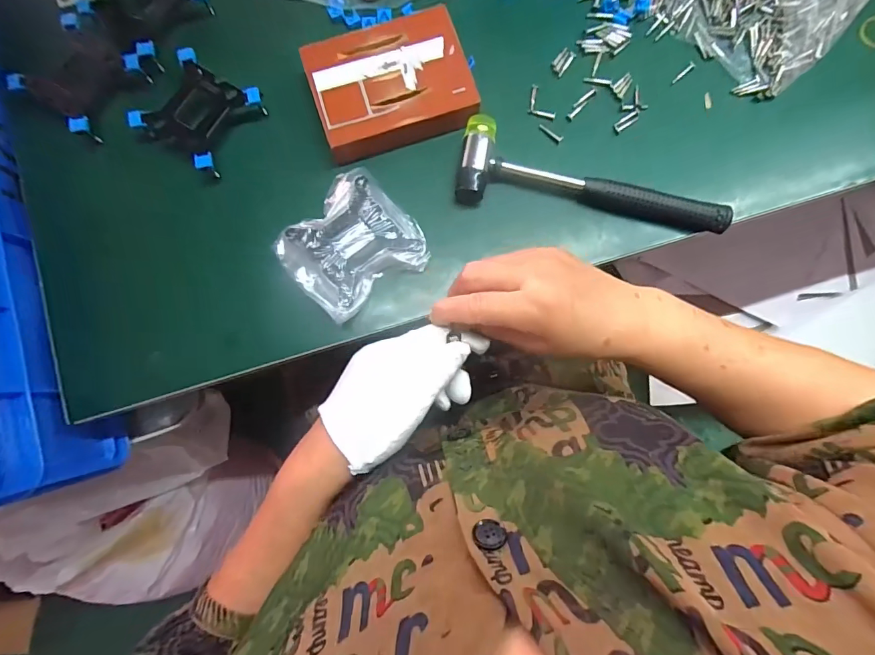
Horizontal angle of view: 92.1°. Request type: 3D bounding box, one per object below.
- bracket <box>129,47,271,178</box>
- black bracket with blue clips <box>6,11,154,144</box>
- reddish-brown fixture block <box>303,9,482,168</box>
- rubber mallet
[{"bbox_3d":[-0.215,-0.194,0.382,0.084,0.023,0.085,32,85,3],"label":"bracket"},{"bbox_3d":[-0.327,-0.230,0.387,0.081,0.022,0.086,34,85,4],"label":"black bracket with blue clips"},{"bbox_3d":[-0.041,-0.217,0.381,0.135,0.028,0.113,-19,84,-2],"label":"reddish-brown fixture block"},{"bbox_3d":[0.138,-0.136,0.374,0.236,0.028,0.076,6,84,1],"label":"rubber mallet"}]

